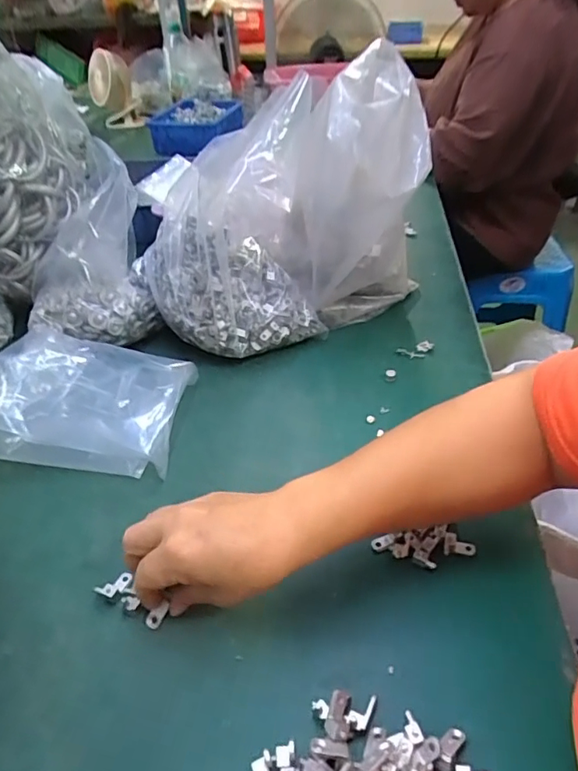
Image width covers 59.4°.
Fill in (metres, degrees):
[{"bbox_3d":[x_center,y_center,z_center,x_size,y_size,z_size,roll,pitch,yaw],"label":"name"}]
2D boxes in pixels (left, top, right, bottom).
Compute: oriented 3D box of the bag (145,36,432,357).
[{"bbox_3d":[-0.008,-0.177,0.548,0.309,0.244,0.180,-8,40,-6],"label":"bag"}]

